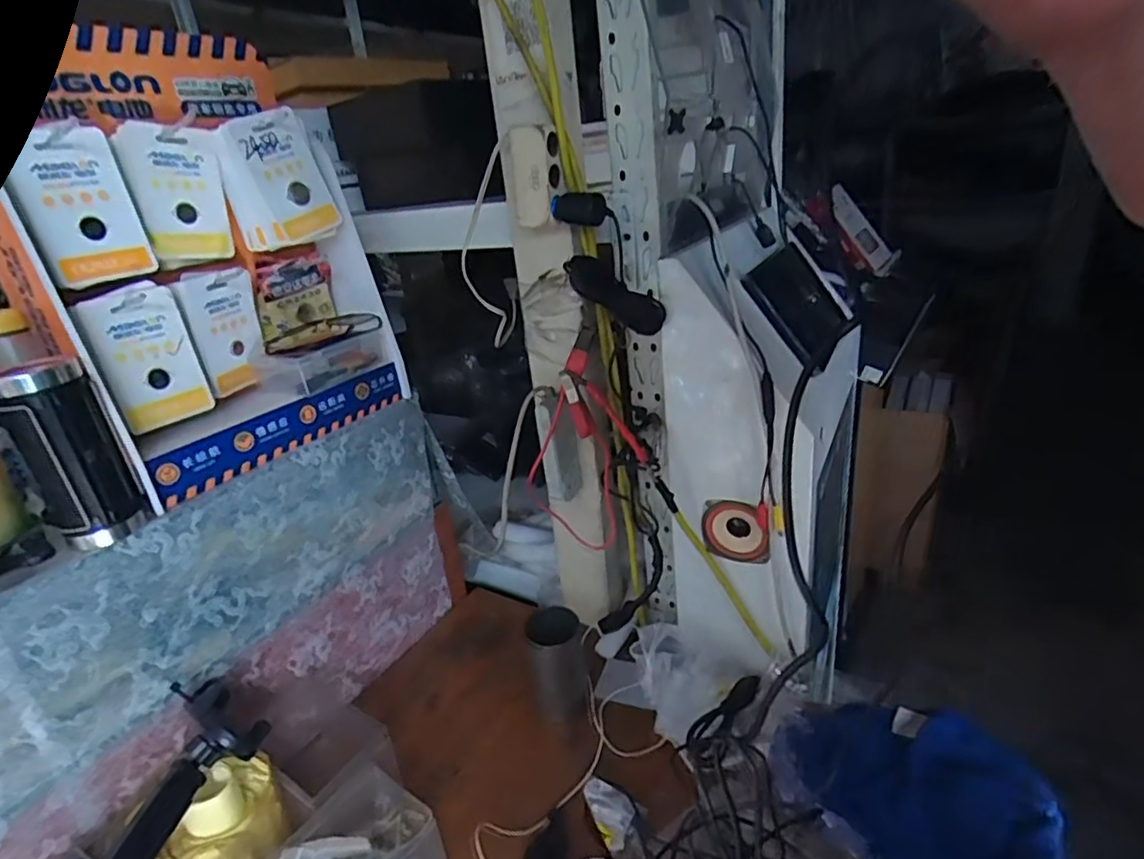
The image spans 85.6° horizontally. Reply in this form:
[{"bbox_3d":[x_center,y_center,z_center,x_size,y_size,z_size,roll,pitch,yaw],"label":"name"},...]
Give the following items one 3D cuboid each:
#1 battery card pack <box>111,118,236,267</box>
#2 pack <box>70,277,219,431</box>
[{"bbox_3d":[-0.396,-0.238,0.625,0.016,0.128,0.084,11,29,35],"label":"battery card pack"},{"bbox_3d":[-0.402,-0.068,0.590,0.009,0.130,0.079,7,29,37],"label":"pack"}]

